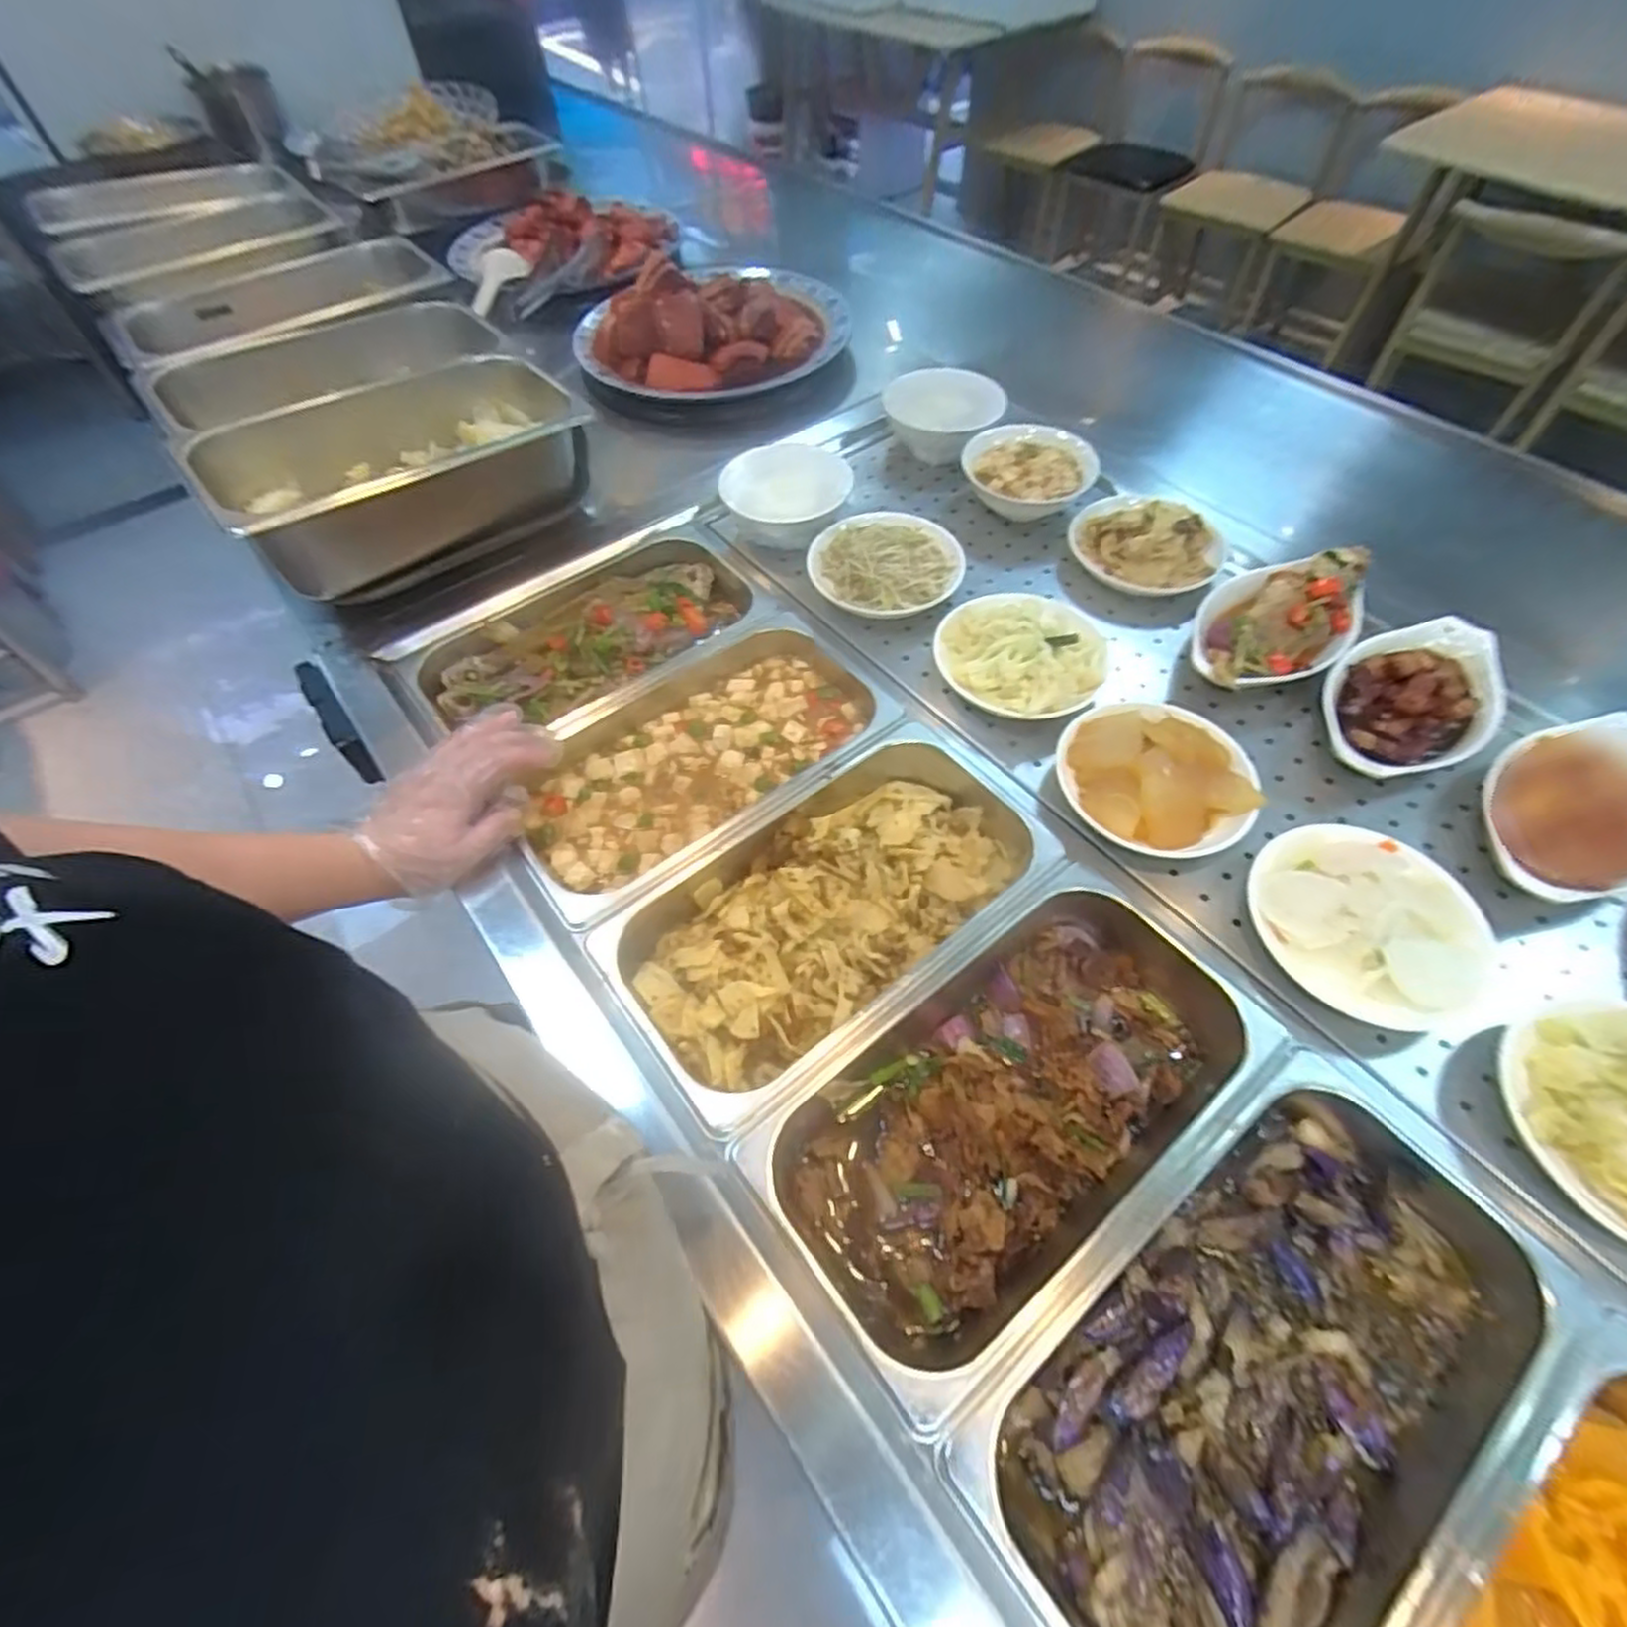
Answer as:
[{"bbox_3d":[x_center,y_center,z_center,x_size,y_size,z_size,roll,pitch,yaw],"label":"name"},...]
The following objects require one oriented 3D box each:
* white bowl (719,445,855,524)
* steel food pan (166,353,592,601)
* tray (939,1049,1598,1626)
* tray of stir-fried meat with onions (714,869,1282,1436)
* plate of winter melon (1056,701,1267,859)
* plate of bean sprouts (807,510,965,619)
[{"bbox_3d":[-0.024,-0.334,0.773,0.125,0.033,0.135,-1,56,1],"label":"white bowl"},{"bbox_3d":[-0.374,-0.315,0.711,0.320,0.138,0.188,-38,63,-21],"label":"steel food pan"},{"bbox_3d":[0.239,0.295,0.400,0.329,0.064,0.174,-34,63,-19],"label":"tray"},{"bbox_3d":[0.129,0.184,0.482,0.329,0.079,0.174,-34,63,-19],"label":"tray of stir-fried meat with onions"},{"bbox_3d":[0.263,-0.030,0.569,0.134,0.043,0.132,-1,56,1],"label":"plate of winter melon"},{"bbox_3d":[0.070,-0.251,0.720,0.144,0.039,0.152,-1,56,1],"label":"plate of bean sprouts"}]

